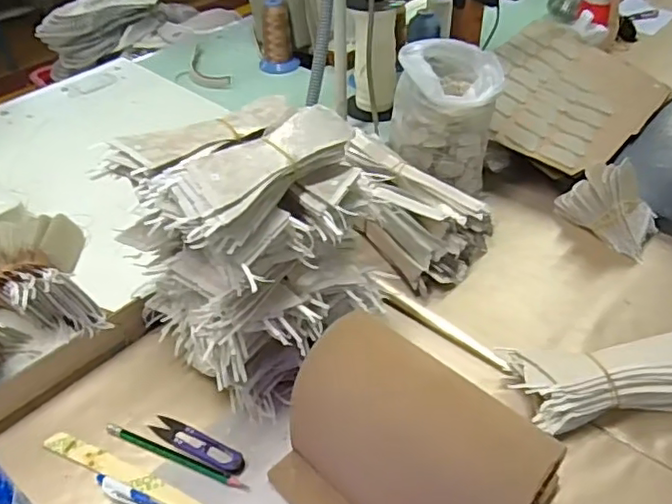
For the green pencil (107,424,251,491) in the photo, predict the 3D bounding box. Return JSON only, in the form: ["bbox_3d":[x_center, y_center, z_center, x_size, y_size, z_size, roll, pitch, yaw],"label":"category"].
[{"bbox_3d":[-0.142,0.178,0.528,0.148,0.004,0.009,16,46,20],"label":"green pencil"}]

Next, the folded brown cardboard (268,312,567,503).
[{"bbox_3d":[0.057,0.146,0.453,0.180,0.140,0.149,33,54,33],"label":"folded brown cardboard"}]

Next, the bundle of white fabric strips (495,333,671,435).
[{"bbox_3d":[0.261,0.109,0.560,0.164,0.043,0.088,-10,43,-7],"label":"bundle of white fabric strips"}]

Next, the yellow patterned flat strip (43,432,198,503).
[{"bbox_3d":[-0.165,0.196,0.511,0.204,0.006,0.020,17,47,22],"label":"yellow patterned flat strip"}]

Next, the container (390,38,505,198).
[{"bbox_3d":[0.136,-0.176,0.764,0.129,0.149,0.117,4,42,7],"label":"container"}]

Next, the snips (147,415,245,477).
[{"bbox_3d":[-0.123,0.171,0.537,0.098,0.009,0.024,21,48,25],"label":"snips"}]

